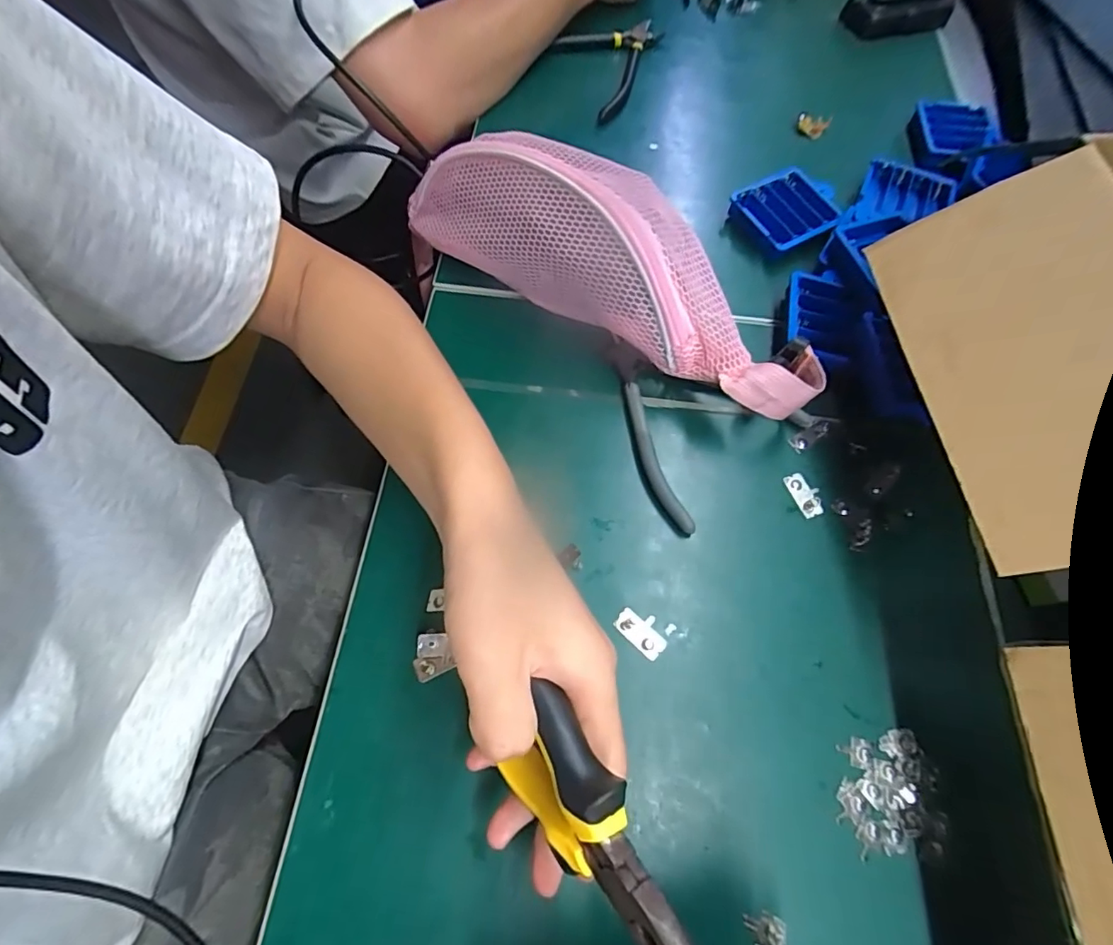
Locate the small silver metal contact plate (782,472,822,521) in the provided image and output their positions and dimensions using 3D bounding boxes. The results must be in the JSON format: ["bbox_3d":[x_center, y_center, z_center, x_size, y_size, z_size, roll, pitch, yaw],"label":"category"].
[{"bbox_3d":[0.157,0.014,0.328,0.016,0.005,0.029,-17,69,-10],"label":"small silver metal contact plate"}]

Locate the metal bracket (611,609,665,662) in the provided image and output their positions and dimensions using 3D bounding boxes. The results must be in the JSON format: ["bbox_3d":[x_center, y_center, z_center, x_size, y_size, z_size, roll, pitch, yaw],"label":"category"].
[{"bbox_3d":[0.048,0.088,0.291,0.030,0.004,0.019,43,71,14],"label":"metal bracket"}]

